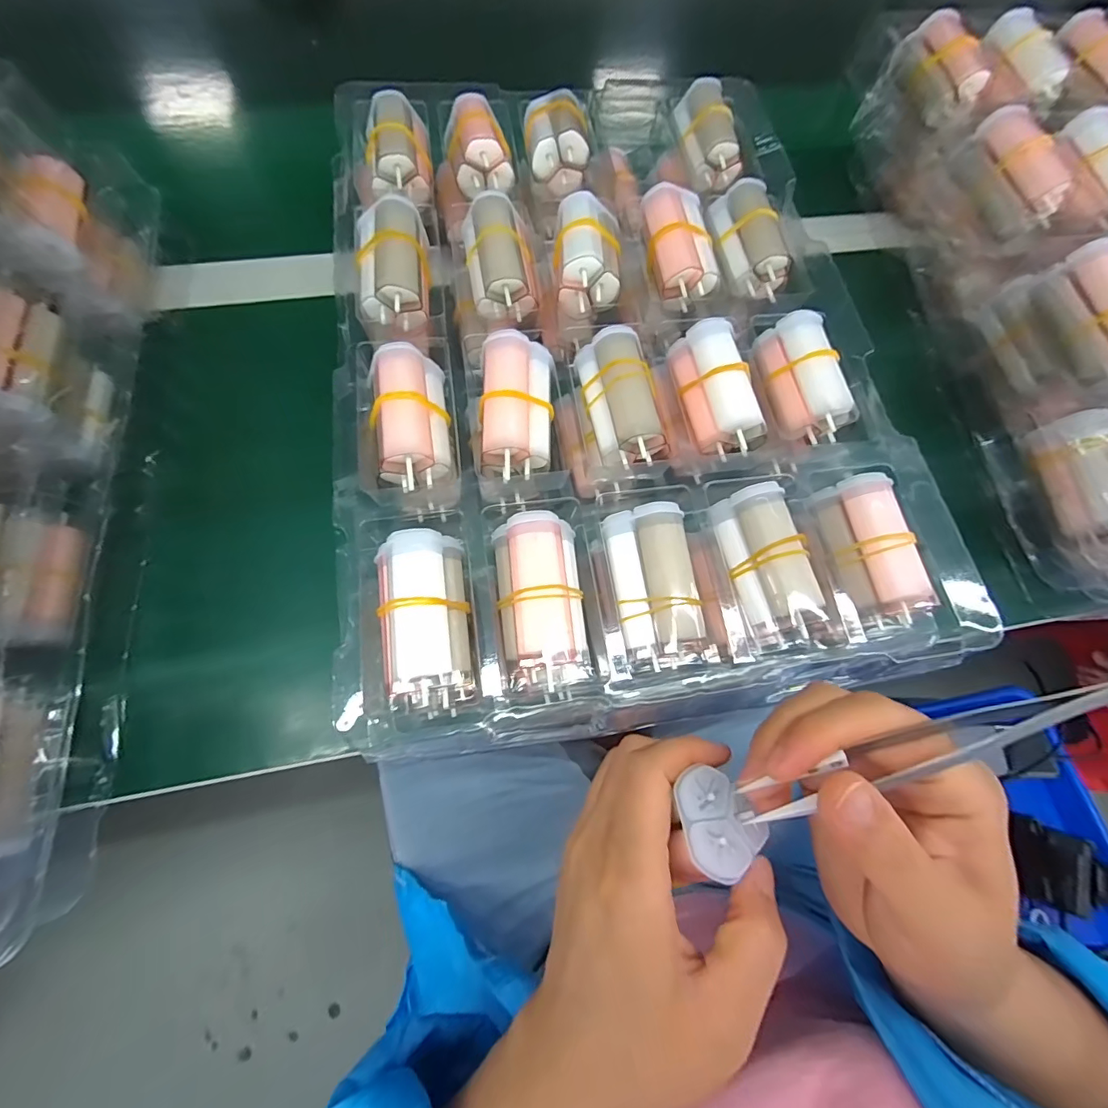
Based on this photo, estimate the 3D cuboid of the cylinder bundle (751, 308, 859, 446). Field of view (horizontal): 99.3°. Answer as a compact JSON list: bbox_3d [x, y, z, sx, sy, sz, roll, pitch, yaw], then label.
[{"bbox_3d":[0.129,-0.093,0.244,0.031,0.022,0.066,-4,71,-4],"label":"cylinder bundle"}]

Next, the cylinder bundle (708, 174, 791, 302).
[{"bbox_3d":[0.114,-0.187,0.278,0.035,0.024,0.067,-12,71,-7],"label":"cylinder bundle"}]

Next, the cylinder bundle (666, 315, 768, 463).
[{"bbox_3d":[0.083,-0.085,0.241,0.030,0.026,0.068,-14,72,-8],"label":"cylinder bundle"}]

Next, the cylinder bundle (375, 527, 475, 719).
[{"bbox_3d":[-0.052,0.028,0.197,0.031,0.027,0.073,-7,71,-5],"label":"cylinder bundle"}]

